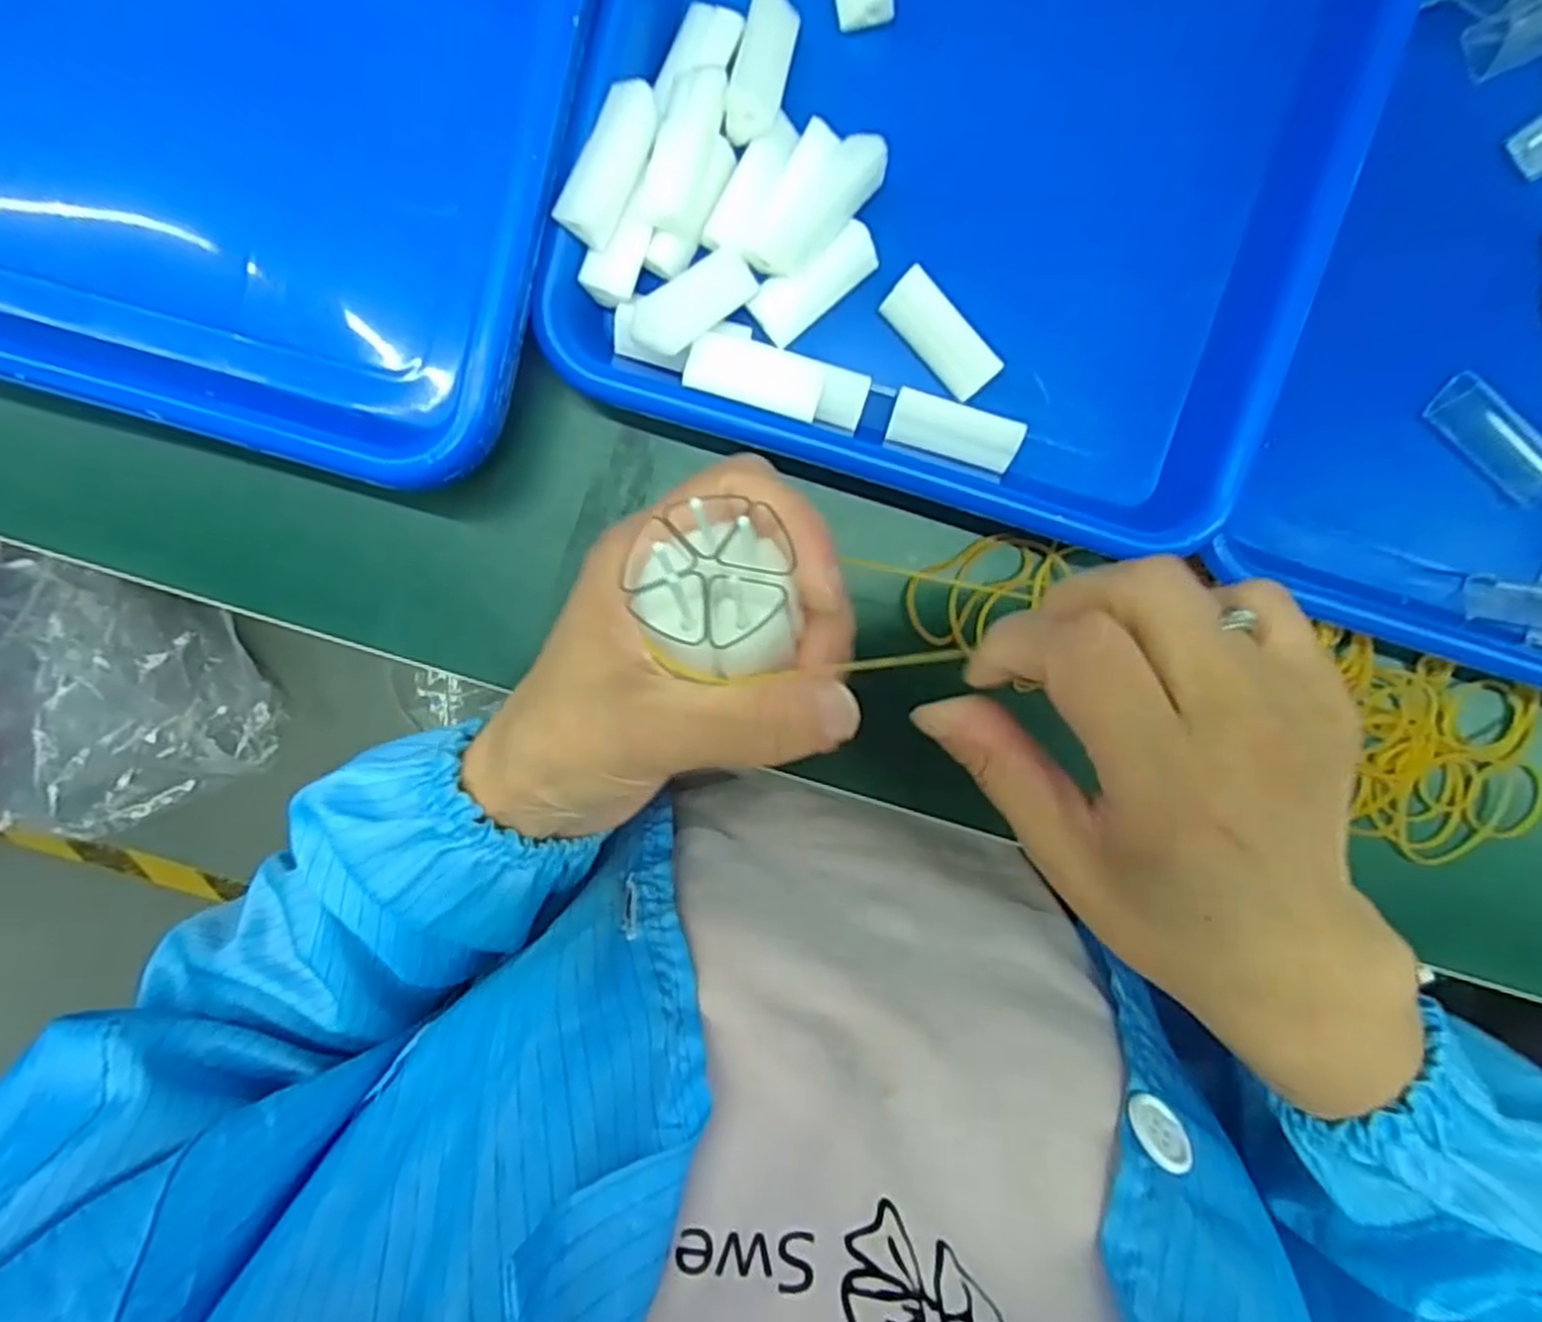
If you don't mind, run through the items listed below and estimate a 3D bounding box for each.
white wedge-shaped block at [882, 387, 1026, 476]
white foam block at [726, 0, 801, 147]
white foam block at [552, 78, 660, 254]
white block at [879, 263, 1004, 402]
[{"bbox_3d":[0.065,-0.081,0.274,0.045,0.014,0.018,17,95,-3],"label":"white wedge-shaped block"},{"bbox_3d":[-0.002,-0.194,0.251,0.017,0.015,0.048,14,84,-4],"label":"white foam block"},{"bbox_3d":[-0.051,-0.158,0.249,0.017,0.017,0.047,28,94,-4],"label":"white foam block"},{"bbox_3d":[0.060,-0.113,0.270,0.016,0.014,0.046,-45,95,3],"label":"white block"}]

